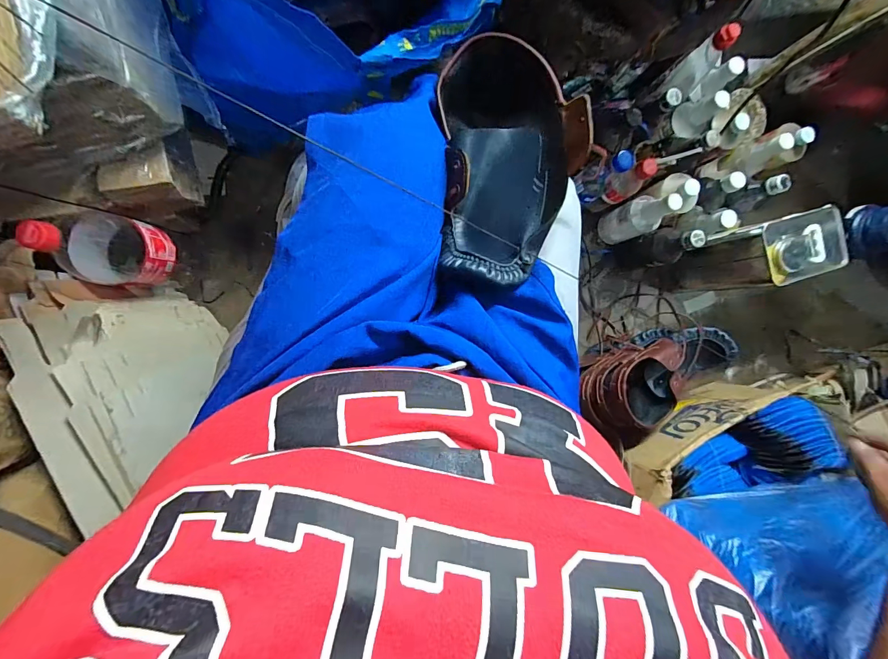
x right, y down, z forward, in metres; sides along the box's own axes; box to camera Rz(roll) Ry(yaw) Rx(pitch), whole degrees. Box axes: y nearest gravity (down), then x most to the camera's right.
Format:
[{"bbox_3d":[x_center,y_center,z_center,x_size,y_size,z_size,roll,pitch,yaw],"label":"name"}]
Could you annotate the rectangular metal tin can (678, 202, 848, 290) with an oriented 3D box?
[{"bbox_3d":[0.595,-0.141,0.748,0.157,0.233,0.120,-16,94,-8],"label":"rectangular metal tin can"}]

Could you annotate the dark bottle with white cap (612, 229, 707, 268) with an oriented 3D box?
[{"bbox_3d":[0.410,-0.156,0.736,0.062,0.184,0.064,0,92,-8],"label":"dark bottle with white cap"}]

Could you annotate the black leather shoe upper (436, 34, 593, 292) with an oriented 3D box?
[{"bbox_3d":[0.055,-0.156,0.338,0.106,0.102,0.233,1,91,-9],"label":"black leather shoe upper"}]

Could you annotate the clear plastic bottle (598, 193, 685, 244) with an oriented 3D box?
[{"bbox_3d":[0.369,-0.213,0.719,0.058,0.163,0.067,-23,95,-7],"label":"clear plastic bottle"}]

